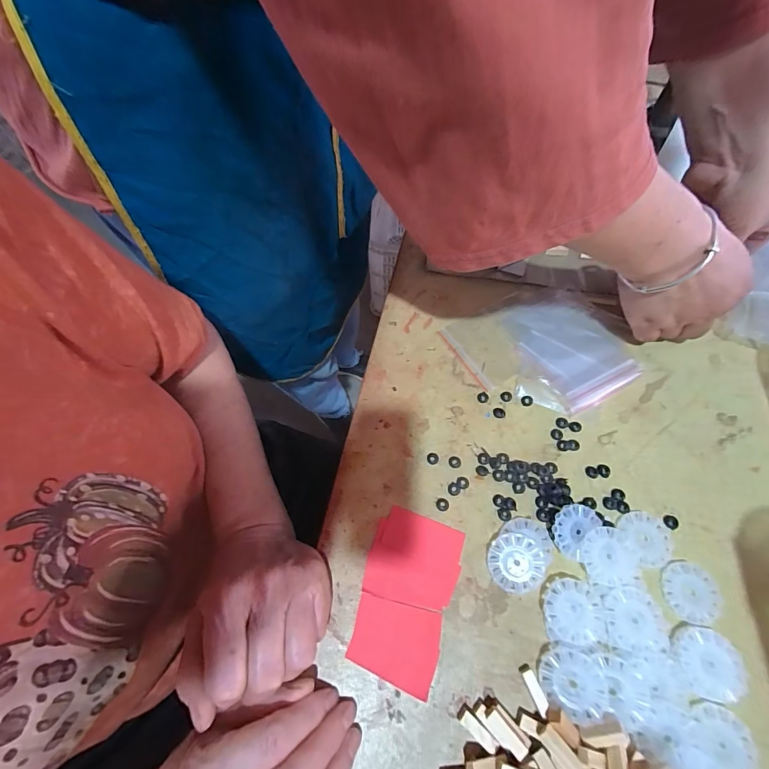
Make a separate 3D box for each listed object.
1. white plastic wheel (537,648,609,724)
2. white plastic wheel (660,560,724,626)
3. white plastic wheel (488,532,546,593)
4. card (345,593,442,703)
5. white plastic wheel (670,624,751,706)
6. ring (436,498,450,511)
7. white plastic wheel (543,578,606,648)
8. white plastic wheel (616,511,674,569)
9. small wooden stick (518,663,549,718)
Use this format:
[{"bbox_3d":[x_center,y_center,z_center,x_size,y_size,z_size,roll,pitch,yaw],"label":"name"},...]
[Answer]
[{"bbox_3d":[0.123,0.193,0.239,0.039,0.008,0.036,-5,70,15],"label":"white plastic wheel"},{"bbox_3d":[0.224,0.150,0.268,0.041,0.004,0.039,0,63,0],"label":"white plastic wheel"},{"bbox_3d":[0.096,0.131,0.271,0.038,0.007,0.038,-3,75,10],"label":"white plastic wheel"},{"bbox_3d":[0.007,0.178,0.256,0.059,0.004,0.047,14,64,6],"label":"card"},{"bbox_3d":[0.215,0.185,0.246,0.040,0.011,0.040,0,63,0],"label":"white plastic wheel"},{"bbox_3d":[0.047,0.096,0.296,0.010,0.004,0.010,0,63,0],"label":"ring"},{"bbox_3d":[0.132,0.160,0.261,0.040,0.010,0.039,0,63,0],"label":"white plastic wheel"},{"bbox_3d":[0.203,0.117,0.284,0.037,0.006,0.038,1,61,-2],"label":"white plastic wheel"},{"bbox_3d":[0.097,0.198,0.240,0.007,0.005,0.027,-16,51,-9],"label":"small wooden stick"}]

